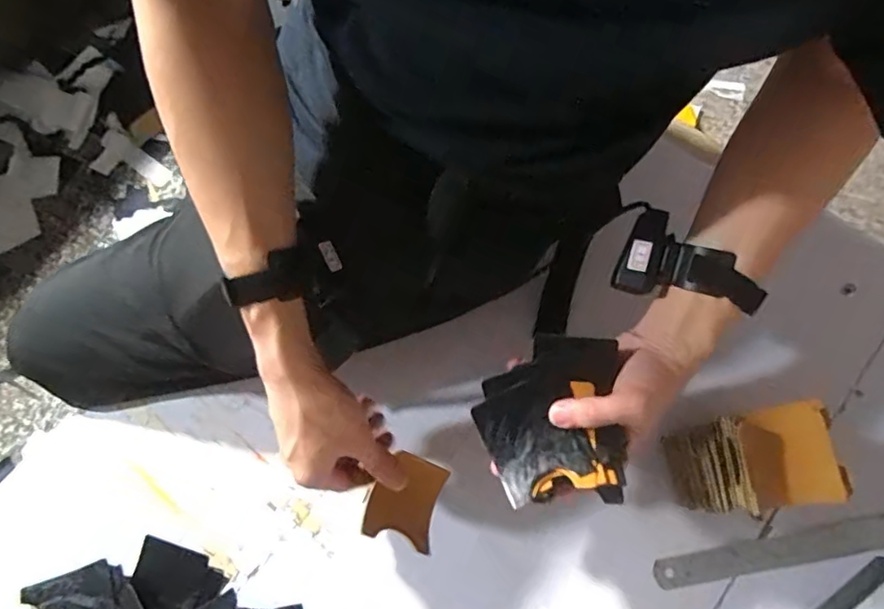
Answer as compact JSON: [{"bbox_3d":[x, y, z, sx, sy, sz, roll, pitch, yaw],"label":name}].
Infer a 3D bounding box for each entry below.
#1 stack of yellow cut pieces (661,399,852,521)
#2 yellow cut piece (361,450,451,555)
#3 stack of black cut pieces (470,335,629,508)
[{"bbox_3d":[0.257,0.136,0.478,0.096,0.129,0.072,-8,68,2],"label":"stack of yellow cut pieces"},{"bbox_3d":[-0.031,0.172,0.492,0.063,0.012,0.074,27,63,-18],"label":"yellow cut piece"},{"bbox_3d":[0.083,0.087,0.434,0.109,0.019,0.124,-1,73,1],"label":"stack of black cut pieces"}]

